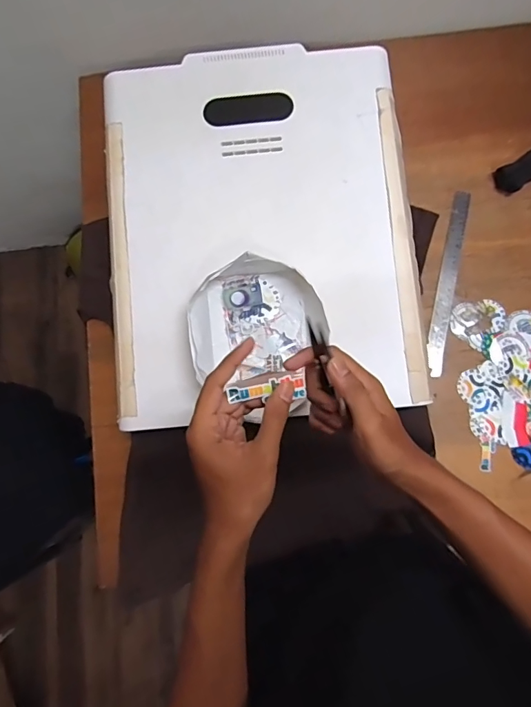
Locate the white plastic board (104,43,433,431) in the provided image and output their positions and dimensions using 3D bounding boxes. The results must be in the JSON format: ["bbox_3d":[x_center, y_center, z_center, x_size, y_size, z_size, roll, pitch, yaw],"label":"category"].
[{"bbox_3d":[-0.010,-0.173,0.582,0.392,0.015,0.493,-6,83,1],"label":"white plastic board"}]

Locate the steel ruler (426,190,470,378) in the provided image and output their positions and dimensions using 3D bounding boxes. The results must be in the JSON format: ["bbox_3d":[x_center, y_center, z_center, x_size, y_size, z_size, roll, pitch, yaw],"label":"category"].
[{"bbox_3d":[0.305,-0.122,0.735,0.026,0.007,0.319,12,83,1],"label":"steel ruler"}]

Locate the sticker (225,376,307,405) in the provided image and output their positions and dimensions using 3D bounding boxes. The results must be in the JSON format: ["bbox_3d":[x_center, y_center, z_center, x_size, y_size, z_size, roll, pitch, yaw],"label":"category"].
[{"bbox_3d":[0.002,0.033,0.384,0.067,0.006,0.019,-6,79,-8],"label":"sticker"}]

